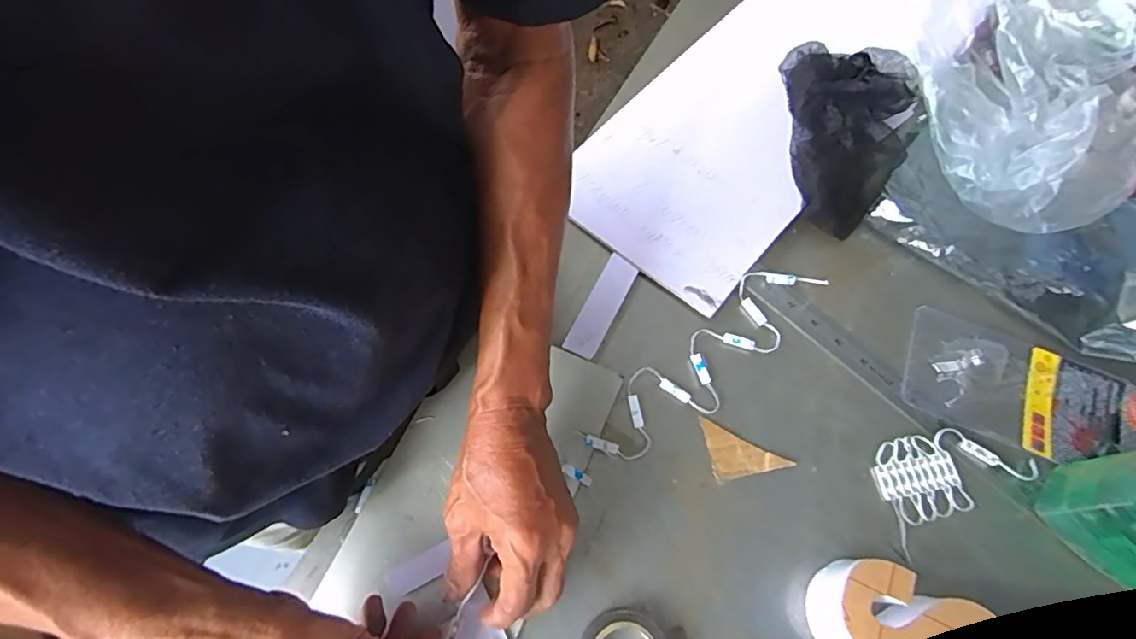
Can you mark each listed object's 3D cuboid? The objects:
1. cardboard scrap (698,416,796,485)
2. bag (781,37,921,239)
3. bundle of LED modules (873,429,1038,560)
[{"bbox_3d":[0.133,0.112,0.447,0.074,0.004,0.039,26,68,8],"label":"cardboard scrap"},{"bbox_3d":[0.277,-0.180,0.552,0.127,0.059,0.196,4,67,-2],"label":"bag"},{"bbox_3d":[0.297,0.119,0.451,0.130,0.007,0.075,-26,71,-14],"label":"bundle of LED modules"}]

